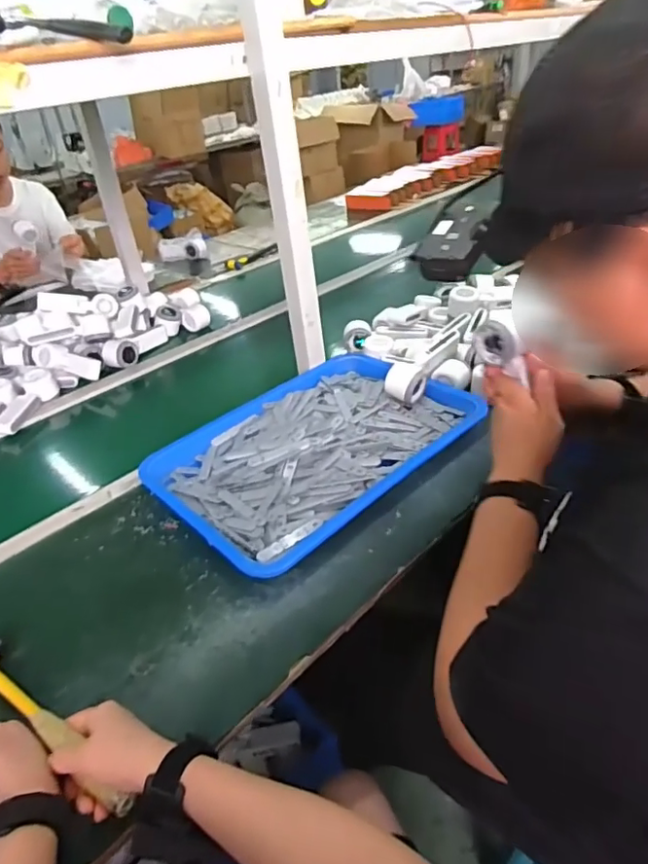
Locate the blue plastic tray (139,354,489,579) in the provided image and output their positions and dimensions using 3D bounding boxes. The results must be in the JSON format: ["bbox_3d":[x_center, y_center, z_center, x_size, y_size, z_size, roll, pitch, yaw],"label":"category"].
[{"bbox_3d":[-0.021,0.018,0.850,0.453,0.049,0.355,-31,41,-31],"label":"blue plastic tray"}]

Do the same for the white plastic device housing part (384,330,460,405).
[{"bbox_3d":[0.171,-0.111,0.938,0.166,0.054,0.044,-41,46,-23],"label":"white plastic device housing part"}]

